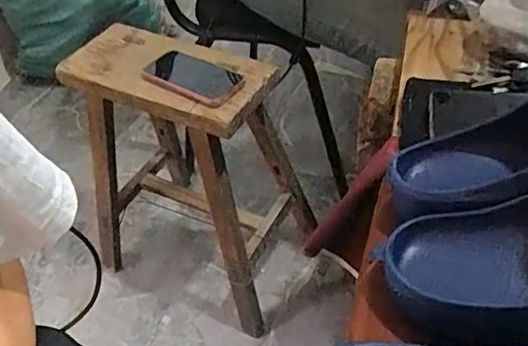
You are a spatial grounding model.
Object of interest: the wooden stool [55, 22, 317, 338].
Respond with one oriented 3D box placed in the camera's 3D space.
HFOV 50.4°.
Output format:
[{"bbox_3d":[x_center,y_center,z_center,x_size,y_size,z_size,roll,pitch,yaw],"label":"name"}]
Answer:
[{"bbox_3d":[-0.141,-0.014,1.090,0.379,0.475,0.297,17,50,23],"label":"wooden stool"}]

